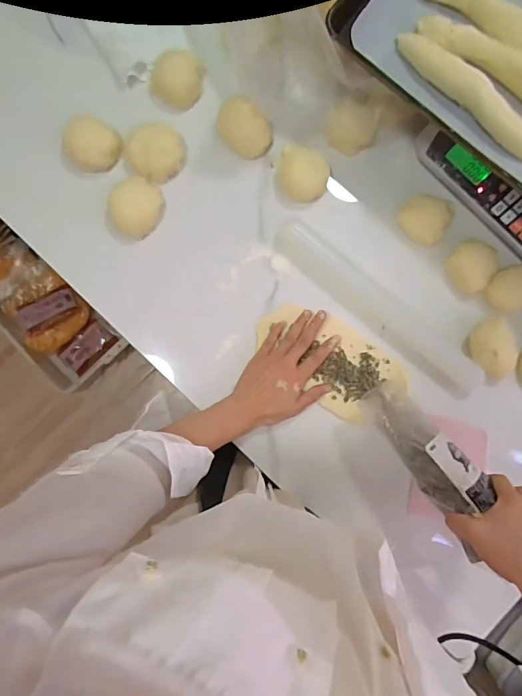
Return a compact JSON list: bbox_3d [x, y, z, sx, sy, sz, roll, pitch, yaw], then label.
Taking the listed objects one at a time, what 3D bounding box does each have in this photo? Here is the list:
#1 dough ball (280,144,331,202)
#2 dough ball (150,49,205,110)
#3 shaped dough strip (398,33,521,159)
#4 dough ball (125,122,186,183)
[{"bbox_3d":[0.055,-0.224,0.566,0.065,0.029,0.064,0,87,-2],"label":"dough ball"},{"bbox_3d":[-0.109,-0.344,0.563,0.066,0.036,0.064,6,88,0],"label":"dough ball"},{"bbox_3d":[0.226,-0.273,0.473,0.188,0.027,0.026,43,87,1],"label":"shaped dough strip"},{"bbox_3d":[-0.130,-0.244,0.555,0.076,0.040,0.059,-22,88,-1],"label":"dough ball"}]

